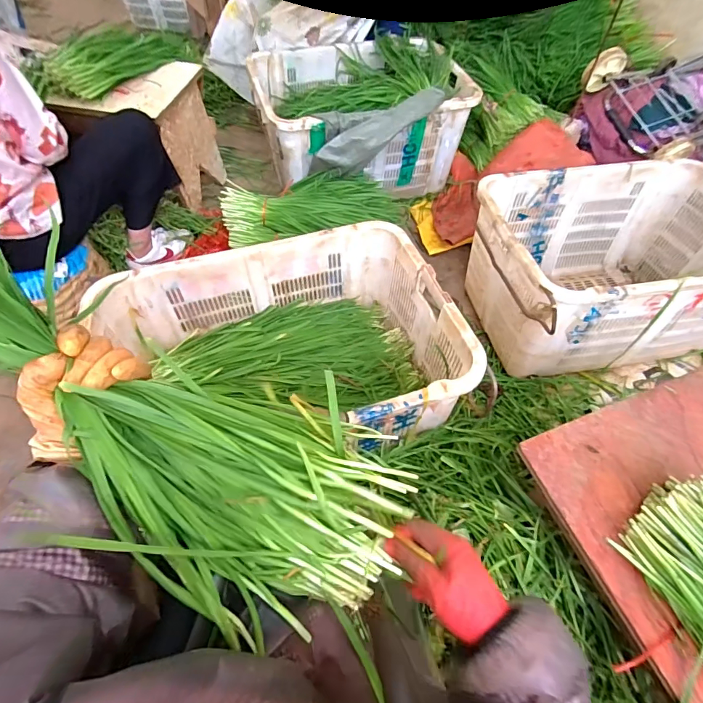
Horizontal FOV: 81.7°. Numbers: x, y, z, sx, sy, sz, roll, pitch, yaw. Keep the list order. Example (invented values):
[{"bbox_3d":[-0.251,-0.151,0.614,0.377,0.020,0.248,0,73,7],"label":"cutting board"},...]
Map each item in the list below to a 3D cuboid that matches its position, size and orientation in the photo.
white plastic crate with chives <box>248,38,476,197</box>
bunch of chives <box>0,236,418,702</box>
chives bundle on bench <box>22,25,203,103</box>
[{"bbox_3d":[0.023,-0.806,1.446,0.687,0.319,0.500,-19,59,-14],"label":"white plastic crate with chives"},{"bbox_3d":[-0.169,0.078,0.362,0.477,0.107,0.179,40,59,-11],"label":"bunch of chives"},{"bbox_3d":[-0.683,-0.855,1.178,0.220,0.101,0.519,30,60,17],"label":"chives bundle on bench"}]

